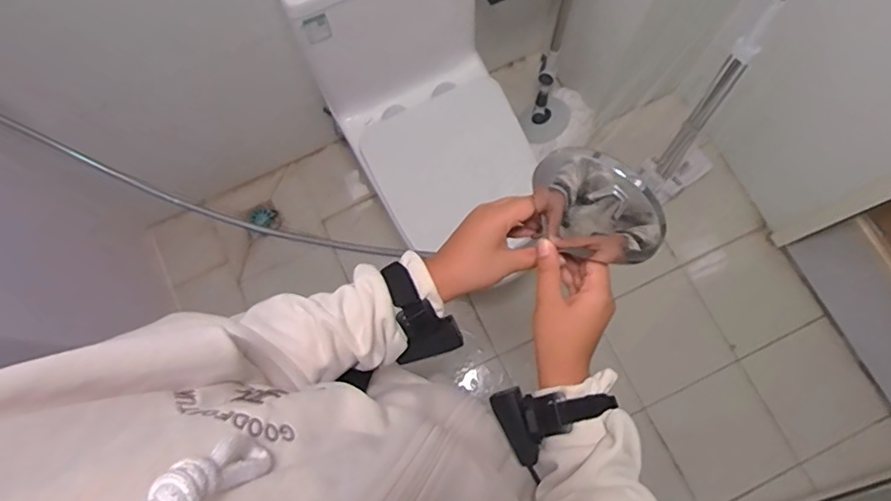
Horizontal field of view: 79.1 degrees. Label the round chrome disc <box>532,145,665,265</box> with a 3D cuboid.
[{"bbox_3d":[0.136,-0.038,0.492,0.124,0.106,0.071,41,80,11],"label":"round chrome disc"}]

